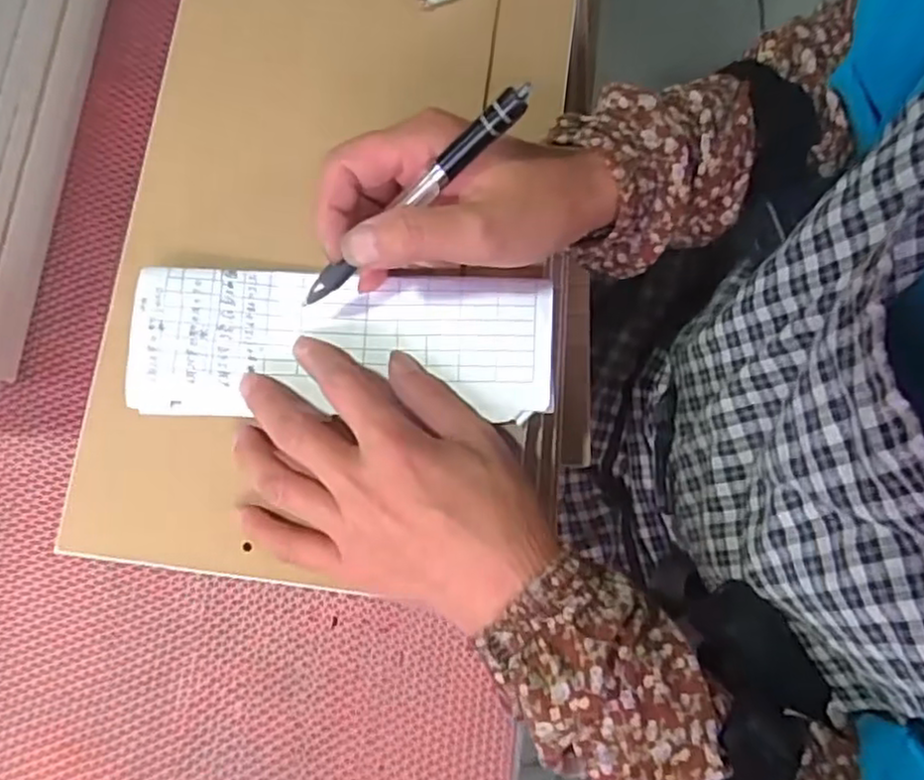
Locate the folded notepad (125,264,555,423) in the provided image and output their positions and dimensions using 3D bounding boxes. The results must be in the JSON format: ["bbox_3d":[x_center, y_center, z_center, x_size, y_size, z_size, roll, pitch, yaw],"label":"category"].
[{"bbox_3d":[-0.059,-0.024,0.356,0.206,0.017,0.072,1,78,0],"label":"folded notepad"}]

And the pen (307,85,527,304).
[{"bbox_3d":[-0.026,-0.079,0.310,0.145,0.015,0.012,-37,79,27],"label":"pen"}]

